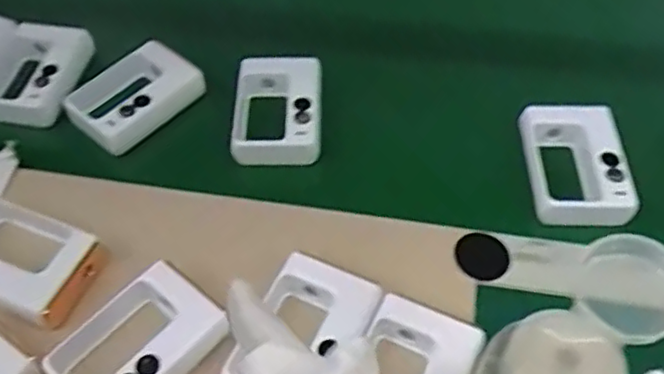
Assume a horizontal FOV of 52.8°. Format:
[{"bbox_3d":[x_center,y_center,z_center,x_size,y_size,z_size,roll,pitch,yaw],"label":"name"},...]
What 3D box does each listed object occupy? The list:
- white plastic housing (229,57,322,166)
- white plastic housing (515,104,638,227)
[{"bbox_3d":[-0.044,-0.062,0.541,0.070,0.035,0.093,-2,51,1],"label":"white plastic housing"},{"bbox_3d":[0.180,-0.015,0.497,0.071,0.024,0.108,-1,51,2],"label":"white plastic housing"}]

